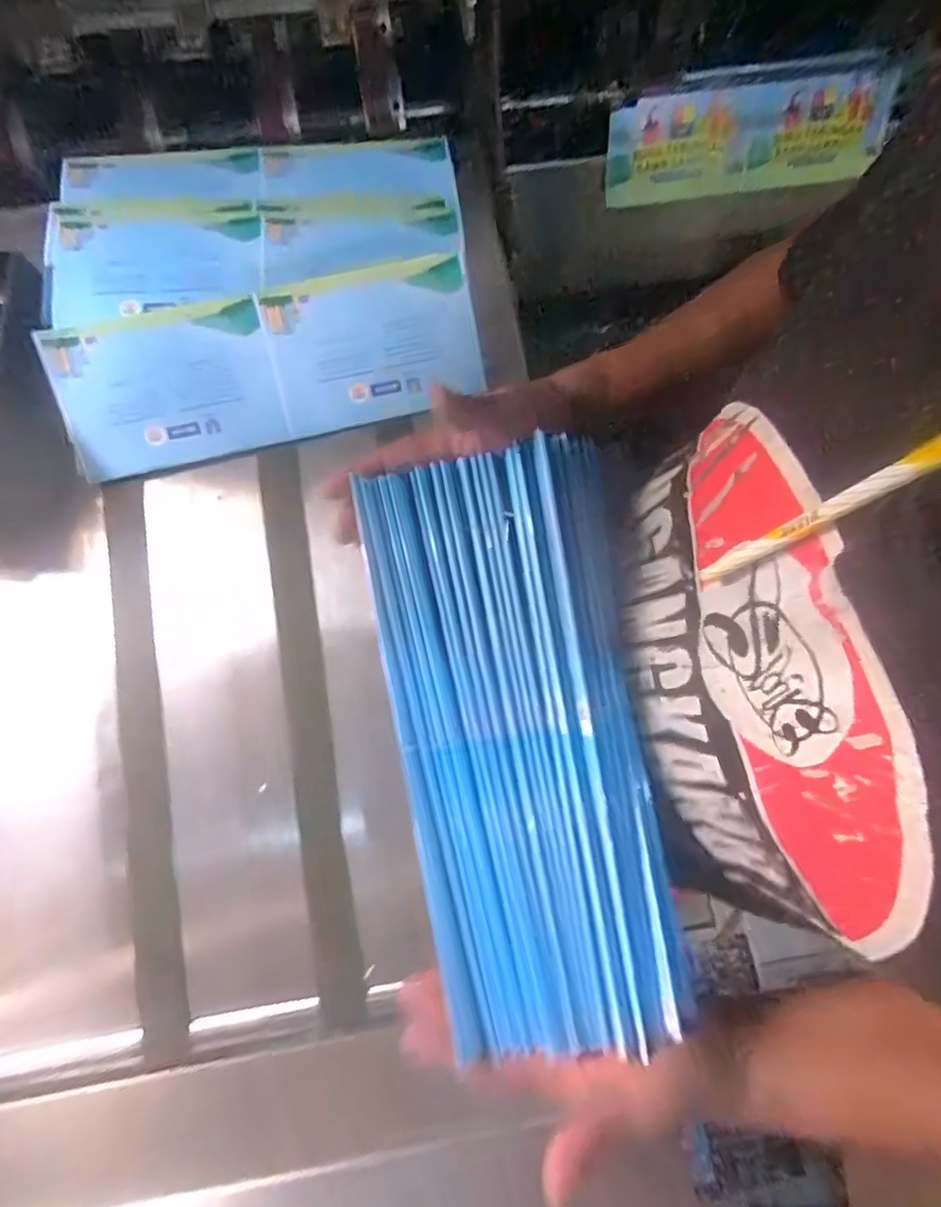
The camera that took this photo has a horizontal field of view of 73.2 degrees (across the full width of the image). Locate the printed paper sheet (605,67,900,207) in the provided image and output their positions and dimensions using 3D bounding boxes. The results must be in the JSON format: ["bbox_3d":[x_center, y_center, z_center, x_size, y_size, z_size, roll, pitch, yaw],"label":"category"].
[{"bbox_3d":[0.295,-0.494,0.676,0.300,0.098,0.010,-8,52,-2],"label":"printed paper sheet"}]

